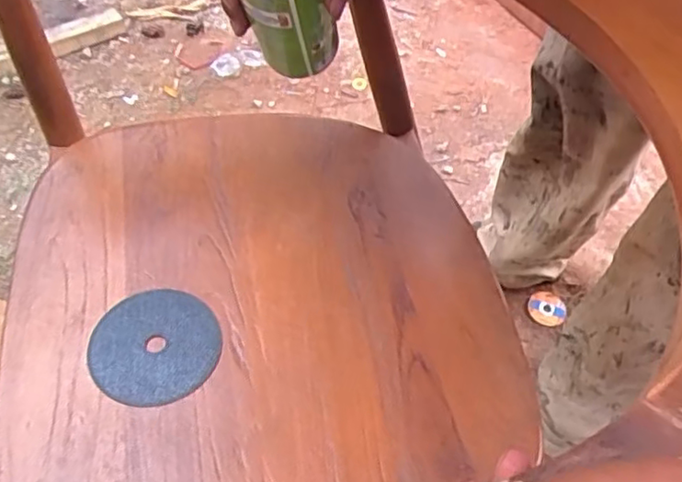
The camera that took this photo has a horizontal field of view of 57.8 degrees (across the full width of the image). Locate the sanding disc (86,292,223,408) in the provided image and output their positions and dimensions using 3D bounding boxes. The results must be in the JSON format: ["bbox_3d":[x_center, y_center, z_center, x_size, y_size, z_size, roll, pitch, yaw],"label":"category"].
[{"bbox_3d":[-0.149,0.083,0.495,0.099,0.004,0.098,0,50,0],"label":"sanding disc"}]

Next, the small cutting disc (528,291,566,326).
[{"bbox_3d":[0.347,0.113,1.042,0.061,0.004,0.060,0,66,-1],"label":"small cutting disc"}]

